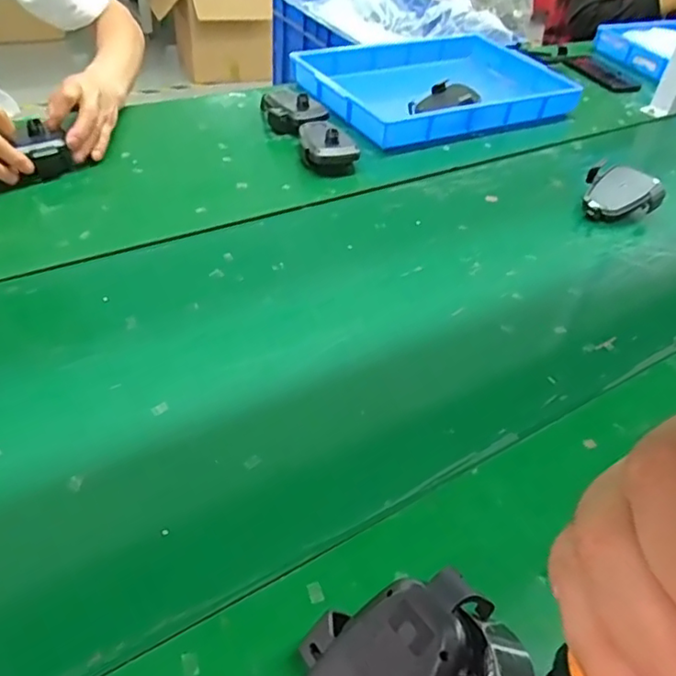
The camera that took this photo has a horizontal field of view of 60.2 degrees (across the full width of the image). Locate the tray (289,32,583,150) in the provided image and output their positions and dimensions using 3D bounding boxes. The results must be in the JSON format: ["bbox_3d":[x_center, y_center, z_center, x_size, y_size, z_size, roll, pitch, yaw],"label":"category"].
[{"bbox_3d":[0.157,-0.408,0.949,0.385,0.052,0.278,-18,49,-22],"label":"tray"}]

